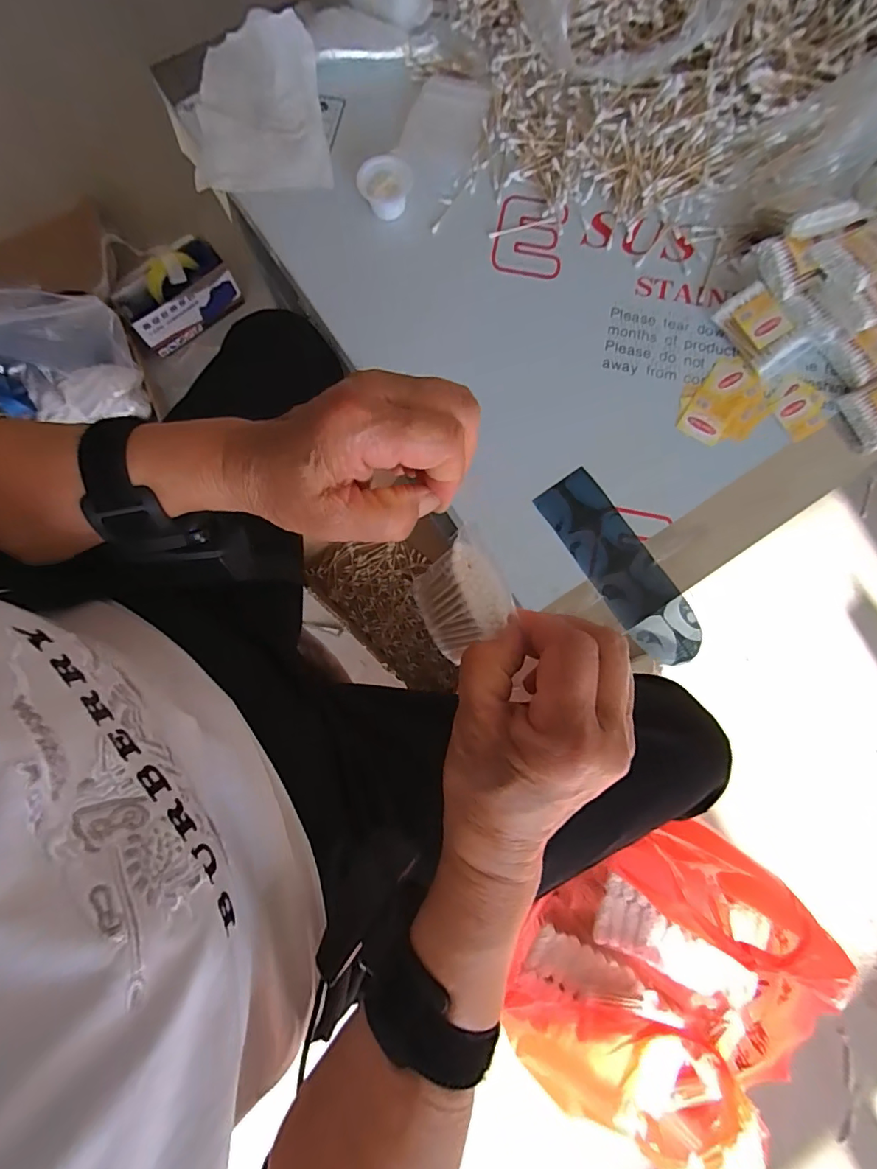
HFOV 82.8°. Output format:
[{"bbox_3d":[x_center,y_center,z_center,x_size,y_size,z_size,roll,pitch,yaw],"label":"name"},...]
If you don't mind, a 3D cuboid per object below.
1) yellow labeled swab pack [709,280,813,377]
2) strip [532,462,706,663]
[{"bbox_3d":[0.309,-0.243,0.475,0.056,0.023,0.080,-34,82,-7],"label":"yellow labeled swab pack"},{"bbox_3d":[0.165,-0.015,0.451,0.058,0.005,0.190,-33,81,-7],"label":"strip"}]

